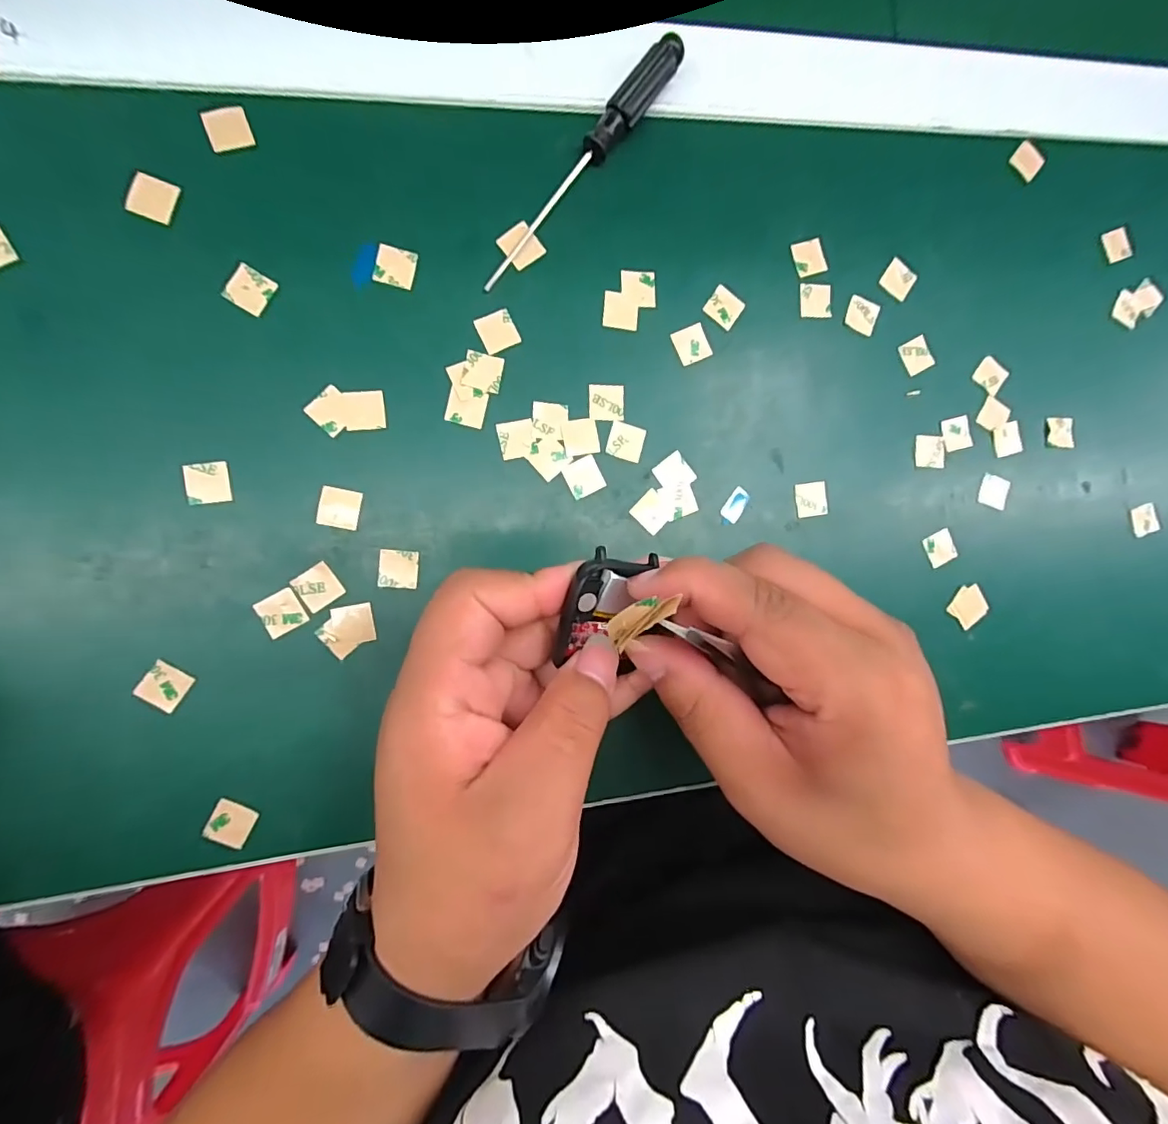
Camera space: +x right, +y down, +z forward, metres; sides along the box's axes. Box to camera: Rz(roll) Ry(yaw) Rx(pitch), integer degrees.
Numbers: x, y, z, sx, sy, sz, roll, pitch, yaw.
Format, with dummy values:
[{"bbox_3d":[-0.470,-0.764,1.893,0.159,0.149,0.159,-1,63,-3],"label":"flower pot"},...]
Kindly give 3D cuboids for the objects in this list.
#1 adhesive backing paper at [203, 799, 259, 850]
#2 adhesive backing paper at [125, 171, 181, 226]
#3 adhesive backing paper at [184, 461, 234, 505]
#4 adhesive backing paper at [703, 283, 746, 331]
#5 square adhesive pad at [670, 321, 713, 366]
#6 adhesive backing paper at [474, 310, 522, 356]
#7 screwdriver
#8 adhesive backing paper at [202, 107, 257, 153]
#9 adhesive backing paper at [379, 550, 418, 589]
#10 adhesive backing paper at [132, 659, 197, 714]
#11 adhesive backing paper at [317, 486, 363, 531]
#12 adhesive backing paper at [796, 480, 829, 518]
[{"bbox_3d":[-0.135,0.100,0.204,0.016,0.004,0.014,30,73,-16],"label":"adhesive backing paper"},{"bbox_3d":[-0.163,-0.137,0.200,0.015,0.004,0.016,16,87,-10],"label":"adhesive backing paper"},{"bbox_3d":[-0.143,-0.030,0.202,0.016,0.004,0.015,-6,91,-10],"label":"adhesive backing paper"},{"bbox_3d":[0.064,-0.115,0.240,0.016,0.004,0.016,35,84,-8],"label":"adhesive backing paper"},{"bbox_3d":[0.049,-0.097,0.237,0.015,0.004,0.015,-26,94,-9],"label":"square adhesive pad"},{"bbox_3d":[-0.036,-0.097,0.222,0.016,0.004,0.015,-26,94,-9],"label":"adhesive backing paper"},{"bbox_3d":[0.000,-0.167,0.222,0.013,0.012,0.130,37,84,-8],"label":"screwdriver"},{"bbox_3d":[-0.138,-0.168,0.207,0.016,0.004,0.016,-19,93,-14],"label":"adhesive backing paper"},{"bbox_3d":[-0.075,0.003,0.216,0.015,0.004,0.015,5,90,-11],"label":"adhesive backing paper"},{"bbox_3d":[-0.158,0.047,0.200,0.015,0.004,0.015,33,85,-8],"label":"adhesive backing paper"},{"bbox_3d":[-0.097,-0.021,0.212,0.015,0.004,0.015,11,84,-12],"label":"adhesive backing paper"},{"bbox_3d":[0.106,-0.029,0.248,0.015,0.004,0.016,-7,92,-6],"label":"adhesive backing paper"}]

